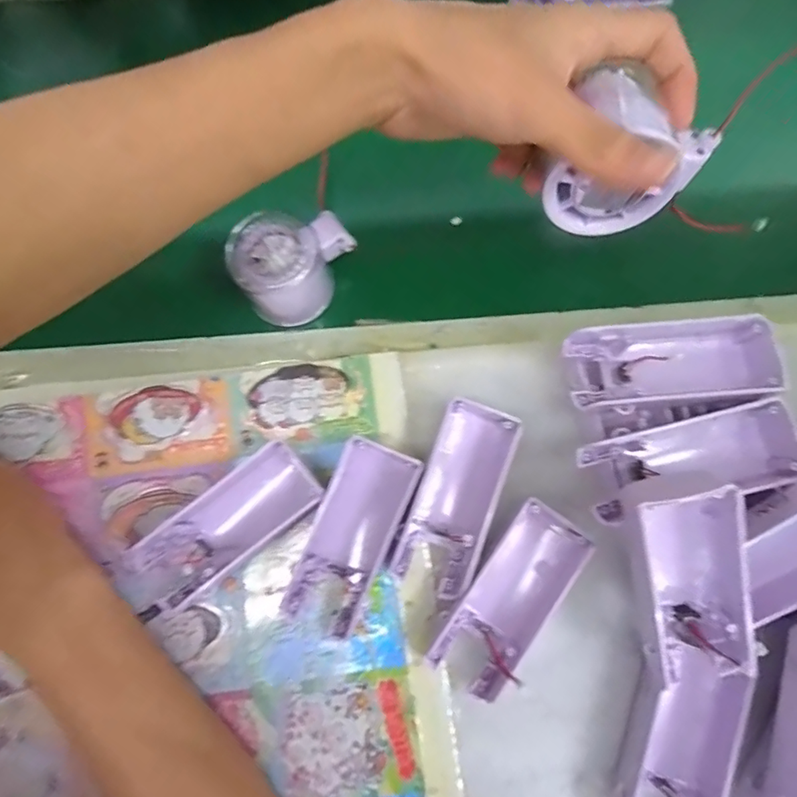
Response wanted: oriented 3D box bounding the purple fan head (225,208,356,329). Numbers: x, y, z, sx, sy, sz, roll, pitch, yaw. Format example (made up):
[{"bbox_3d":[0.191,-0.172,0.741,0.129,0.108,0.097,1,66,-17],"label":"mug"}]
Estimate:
[{"bbox_3d":[-0.070,-0.090,0.324,0.055,0.040,0.076,37,82,7],"label":"purple fan head"}]

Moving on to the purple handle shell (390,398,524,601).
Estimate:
[{"bbox_3d":[0.034,0.057,0.293,0.044,0.030,0.107,21,80,5],"label":"purple handle shell"}]

